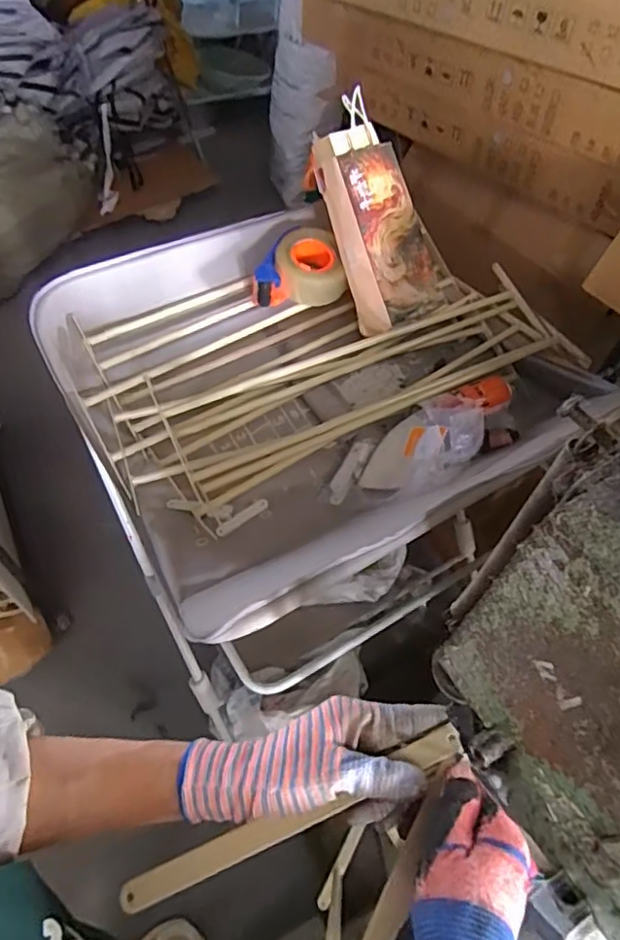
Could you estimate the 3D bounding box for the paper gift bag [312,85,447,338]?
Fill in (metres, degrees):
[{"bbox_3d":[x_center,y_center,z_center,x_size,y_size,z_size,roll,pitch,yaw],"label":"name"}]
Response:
[{"bbox_3d":[0.103,-0.411,0.961,0.153,0.343,0.084,-32,21,-25],"label":"paper gift bag"}]

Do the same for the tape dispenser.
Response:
[{"bbox_3d":[-0.024,-0.355,1.025,0.157,0.075,0.117,-5,54,-9],"label":"tape dispenser"}]

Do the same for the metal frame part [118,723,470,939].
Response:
[{"bbox_3d":[0.017,0.247,0.357,0.212,0.048,0.152,-33,62,-26],"label":"metal frame part"}]

